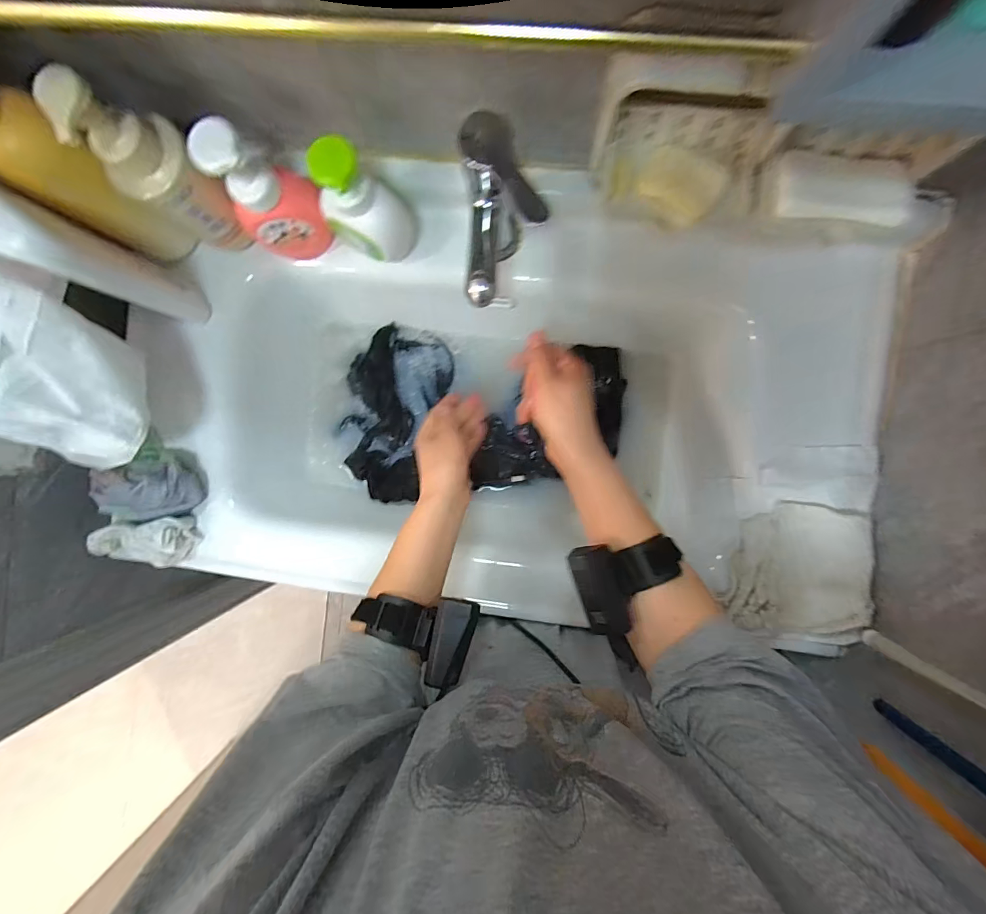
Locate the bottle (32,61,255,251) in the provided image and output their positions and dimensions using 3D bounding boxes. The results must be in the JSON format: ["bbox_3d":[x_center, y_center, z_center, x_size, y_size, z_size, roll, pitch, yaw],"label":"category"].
[{"bbox_3d":[-0.310,-0.269,0.394,0.060,0.176,0.069,35,93,2],"label":"bottle"}]

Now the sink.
[{"bbox_3d":[0.013,-0.062,0.554,0.859,0.172,0.421,-3,92,3],"label":"sink"}]

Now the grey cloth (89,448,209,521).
[{"bbox_3d":[-0.414,0.038,0.499,0.100,0.062,0.074,-14,91,3],"label":"grey cloth"}]

